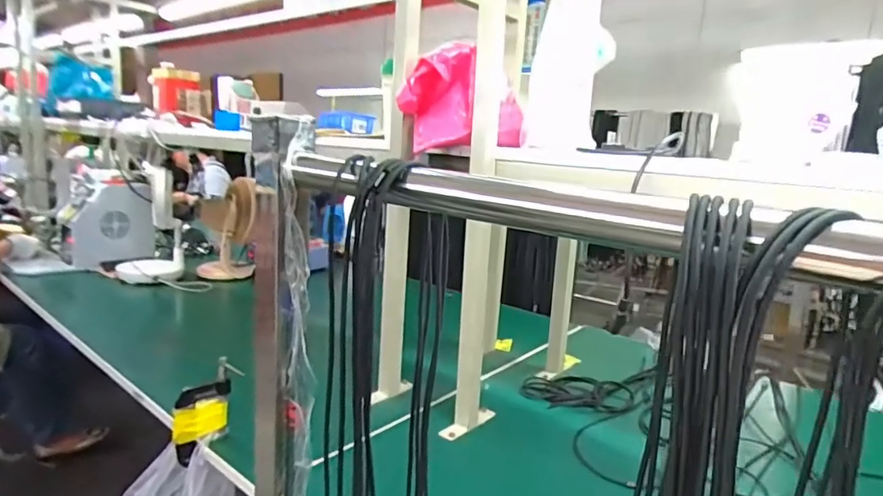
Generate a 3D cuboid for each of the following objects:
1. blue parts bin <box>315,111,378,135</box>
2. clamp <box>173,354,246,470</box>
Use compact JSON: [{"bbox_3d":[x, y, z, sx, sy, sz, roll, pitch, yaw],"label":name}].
[{"bbox_3d":[-0.246,-0.327,1.382,0.149,0.051,0.090,1,12,-12],"label":"blue parts bin"},{"bbox_3d":[-0.388,0.267,0.875,0.096,0.154,0.030,-8,16,-42],"label":"clamp"}]

